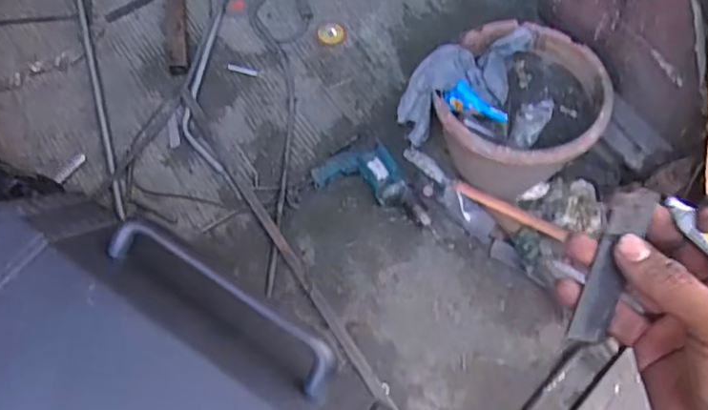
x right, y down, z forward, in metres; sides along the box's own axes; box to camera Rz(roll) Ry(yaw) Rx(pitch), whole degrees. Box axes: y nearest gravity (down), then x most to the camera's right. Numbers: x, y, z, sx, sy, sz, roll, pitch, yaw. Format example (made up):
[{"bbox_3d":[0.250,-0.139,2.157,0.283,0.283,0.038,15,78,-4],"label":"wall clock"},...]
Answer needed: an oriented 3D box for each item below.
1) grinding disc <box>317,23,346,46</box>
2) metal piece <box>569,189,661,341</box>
[{"bbox_3d":[-0.061,-0.469,1.720,0.075,0.004,0.076,0,68,-1],"label":"grinding disc"},{"bbox_3d":[0.142,0.033,0.344,0.026,0.007,0.087,15,93,-19],"label":"metal piece"}]

